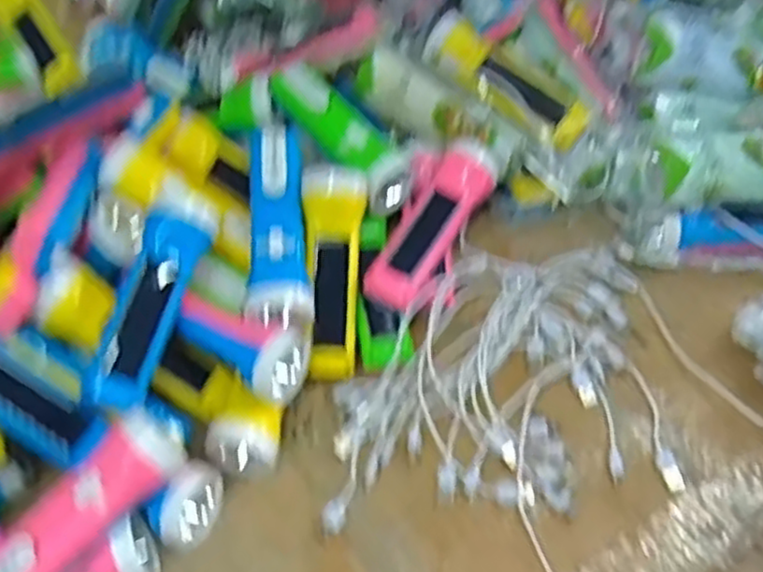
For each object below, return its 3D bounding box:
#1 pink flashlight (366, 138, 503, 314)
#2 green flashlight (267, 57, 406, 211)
[{"bbox_3d":[0.038,-0.053,0.631,0.057,0.052,0.158,29,60,20],"label":"pink flashlight"},{"bbox_3d":[-0.036,-0.137,0.667,0.052,0.049,0.159,-30,59,-19],"label":"green flashlight"}]

